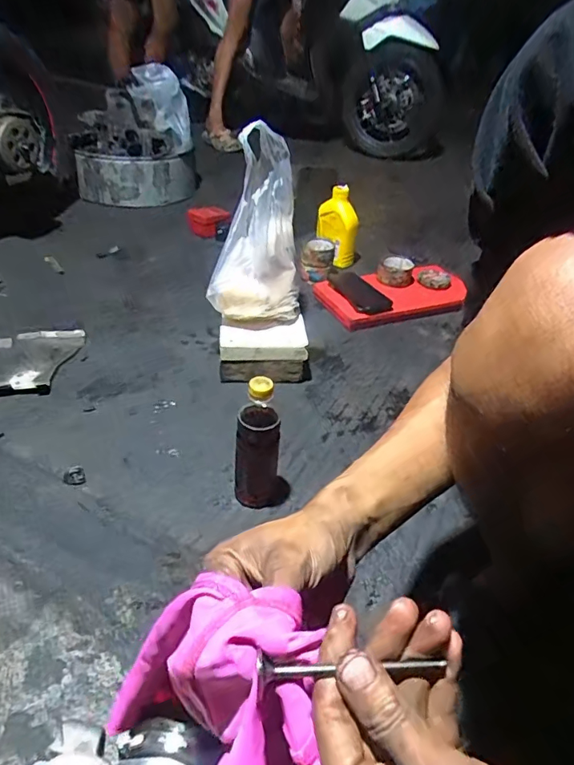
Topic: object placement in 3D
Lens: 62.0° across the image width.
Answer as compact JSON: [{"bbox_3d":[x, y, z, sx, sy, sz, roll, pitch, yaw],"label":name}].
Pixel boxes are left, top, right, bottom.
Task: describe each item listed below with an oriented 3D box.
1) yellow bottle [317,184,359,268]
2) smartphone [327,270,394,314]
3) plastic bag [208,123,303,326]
[{"bbox_3d":[0.126,-0.395,1.220,0.106,0.200,0.058,-2,19,1],"label":"yellow bottle"},{"bbox_3d":[0.160,-0.210,1.089,0.074,0.009,0.193,-19,45,-15],"label":"smartphone"},{"bbox_3d":[-0.044,-0.260,0.843,0.153,0.337,0.121,7,10,-1],"label":"plastic bag"}]

